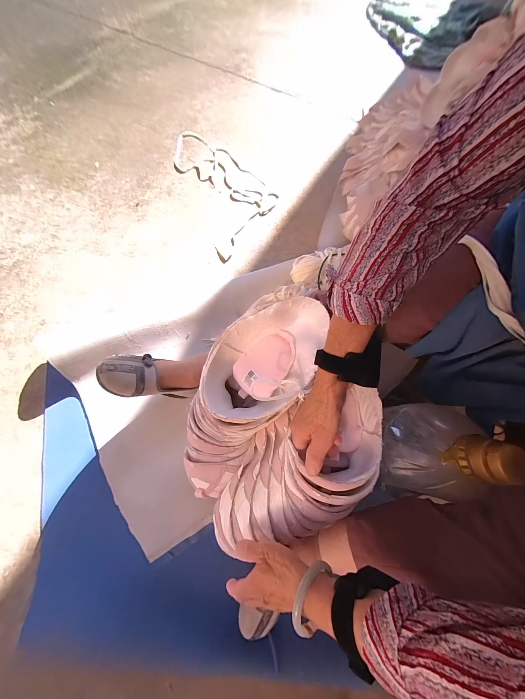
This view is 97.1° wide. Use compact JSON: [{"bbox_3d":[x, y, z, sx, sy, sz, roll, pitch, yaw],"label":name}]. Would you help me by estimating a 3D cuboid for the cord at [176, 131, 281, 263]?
[{"bbox_3d":[-0.146,-0.613,0.844,0.265,0.016,0.657,-22,68,-12],"label":"cord"}]

